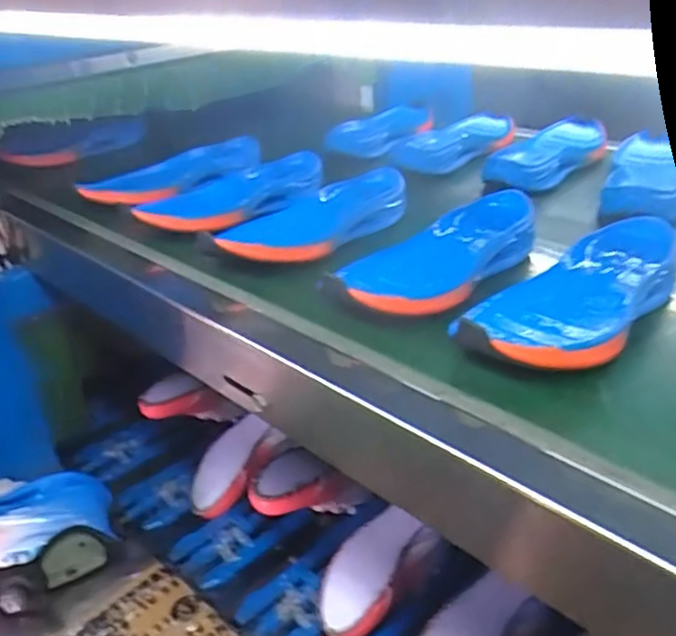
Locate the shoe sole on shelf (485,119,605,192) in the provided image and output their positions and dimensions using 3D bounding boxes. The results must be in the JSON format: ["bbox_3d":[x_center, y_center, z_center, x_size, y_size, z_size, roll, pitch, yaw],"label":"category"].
[{"bbox_3d":[0.281,-0.216,0.838,0.088,0.034,0.258,23,39,39],"label":"shoe sole on shelf"}]

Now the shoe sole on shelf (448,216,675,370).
[{"bbox_3d":[0.199,-0.018,0.507,0.248,0.041,0.100,-24,35,-32],"label":"shoe sole on shelf"}]

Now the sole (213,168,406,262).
[{"bbox_3d":[-0.018,-0.103,0.669,0.230,0.038,0.115,-18,32,-23],"label":"sole"}]

